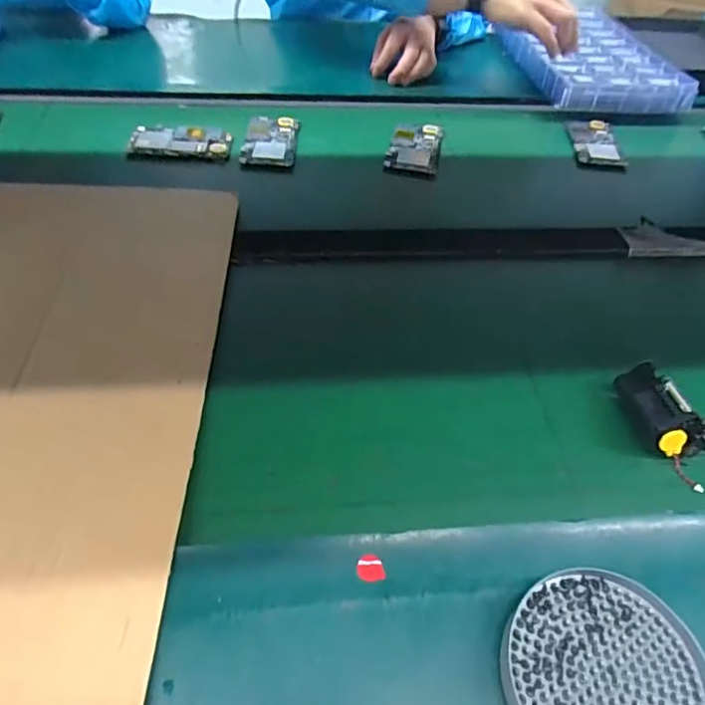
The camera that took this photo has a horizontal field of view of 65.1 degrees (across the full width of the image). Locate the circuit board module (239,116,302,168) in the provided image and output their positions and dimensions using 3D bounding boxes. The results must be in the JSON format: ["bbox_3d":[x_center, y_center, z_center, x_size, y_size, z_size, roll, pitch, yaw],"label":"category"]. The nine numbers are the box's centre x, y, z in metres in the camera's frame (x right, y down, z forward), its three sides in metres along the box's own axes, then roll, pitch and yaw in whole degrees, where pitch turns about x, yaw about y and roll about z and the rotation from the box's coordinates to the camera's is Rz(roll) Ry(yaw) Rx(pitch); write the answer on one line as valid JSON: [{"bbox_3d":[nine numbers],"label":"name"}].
[{"bbox_3d":[-0.104,-0.274,0.709,0.065,0.012,0.108,3,49,-2],"label":"circuit board module"}]

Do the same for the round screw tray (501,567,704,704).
[{"bbox_3d":[0.144,0.184,0.318,0.114,0.013,0.108,2,49,-2],"label":"round screw tray"}]

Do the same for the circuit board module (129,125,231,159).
[{"bbox_3d":[-0.213,-0.265,0.692,0.120,0.010,0.060,-1,50,-5],"label":"circuit board module"}]

